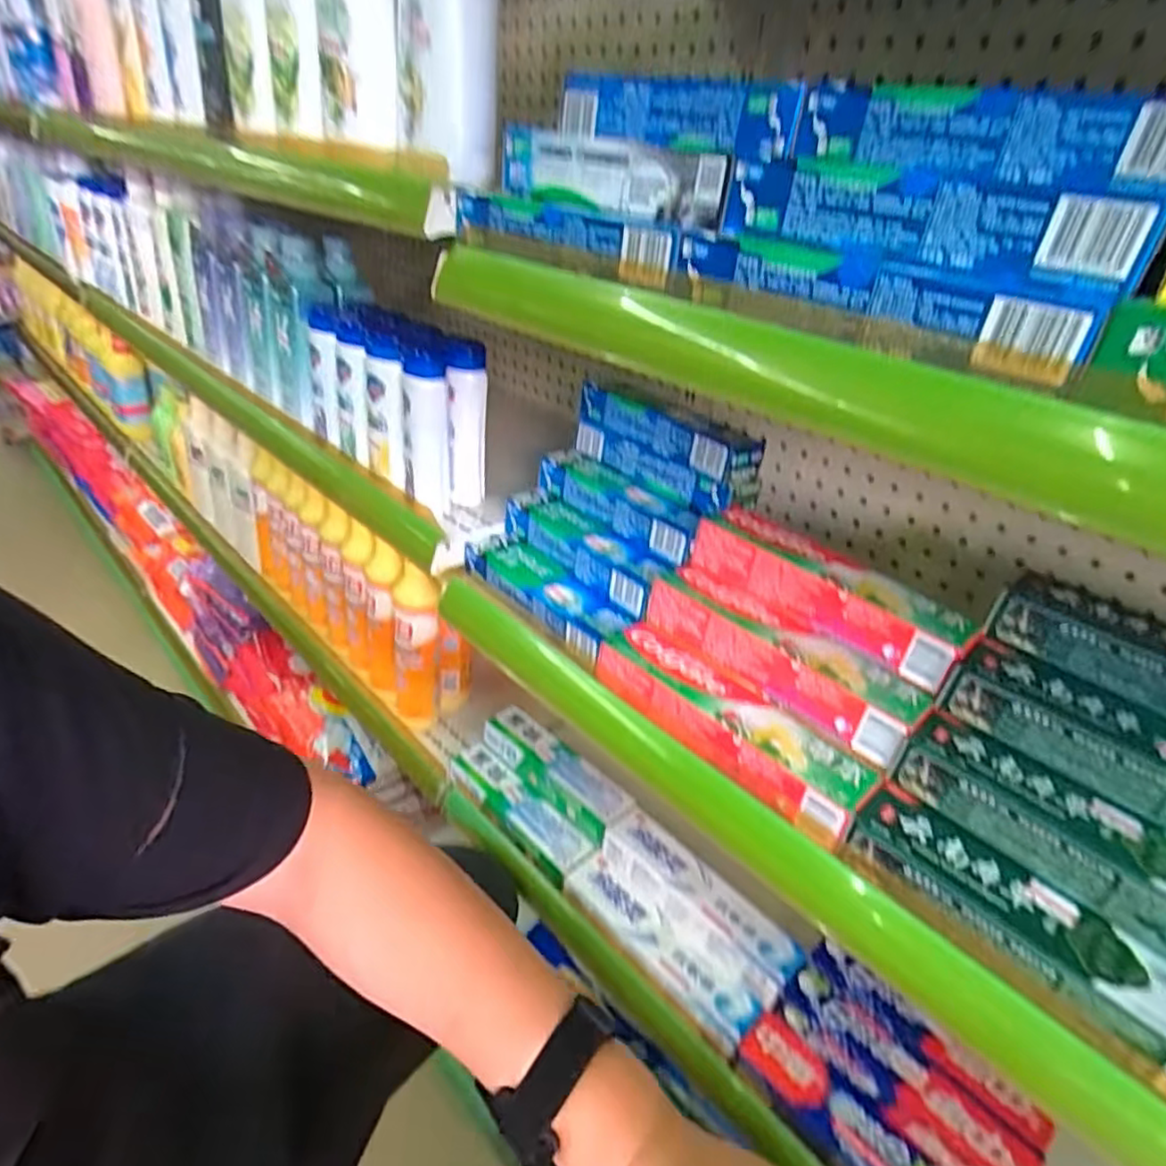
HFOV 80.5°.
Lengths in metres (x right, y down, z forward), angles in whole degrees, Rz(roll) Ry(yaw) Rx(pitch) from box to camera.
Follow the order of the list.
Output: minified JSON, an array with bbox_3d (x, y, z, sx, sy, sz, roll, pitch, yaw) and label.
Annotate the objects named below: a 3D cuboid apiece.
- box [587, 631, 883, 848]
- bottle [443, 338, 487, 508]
[{"bbox_3d":[0.101,0.094,0.483,0.054,0.033,0.204,-24,43,-39],"label":"box"},{"bbox_3d":[-0.114,-0.151,0.671,0.037,0.155,0.038,0,33,-11],"label":"bottle"}]

